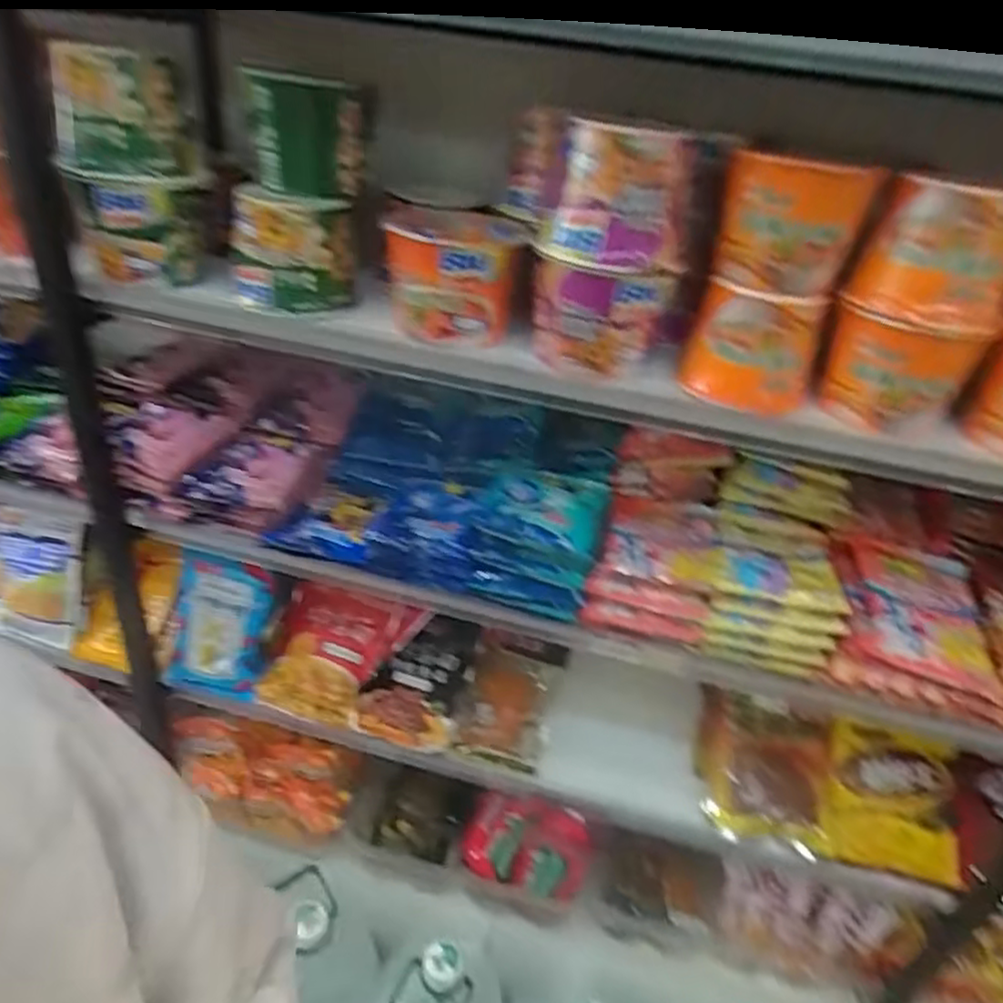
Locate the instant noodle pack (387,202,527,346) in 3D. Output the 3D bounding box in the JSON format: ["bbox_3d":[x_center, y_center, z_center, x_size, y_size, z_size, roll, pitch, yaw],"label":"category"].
[{"bbox_3d":[-0.058,-0.250,0.767,0.125,0.105,0.198,3,33,-6],"label":"instant noodle pack"}]

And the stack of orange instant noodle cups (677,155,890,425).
[{"bbox_3d":[0.247,-0.196,0.651,0.118,0.216,0.070,13,32,8],"label":"stack of orange instant noodle cups"}]

